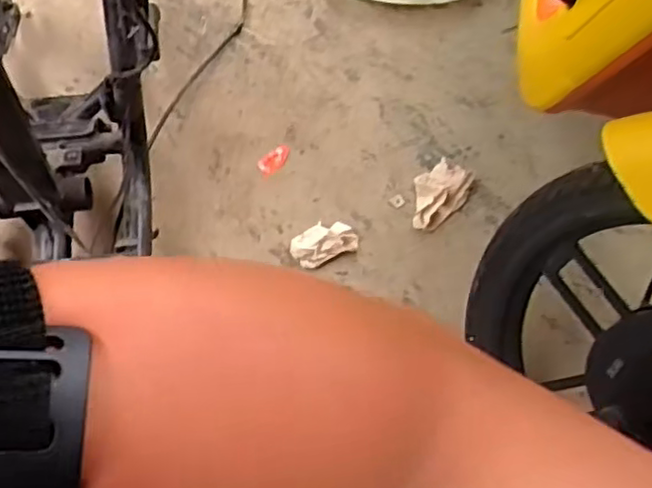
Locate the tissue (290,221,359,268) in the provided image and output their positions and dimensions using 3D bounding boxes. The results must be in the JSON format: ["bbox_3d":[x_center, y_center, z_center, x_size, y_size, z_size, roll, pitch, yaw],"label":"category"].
[{"bbox_3d":[-0.004,-0.003,0.841,0.082,0.029,0.049,-19,61,-13],"label":"tissue"}]

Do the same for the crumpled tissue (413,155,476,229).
[{"bbox_3d":[0.140,-0.061,0.869,0.069,0.039,0.098,32,63,16],"label":"crumpled tissue"}]

